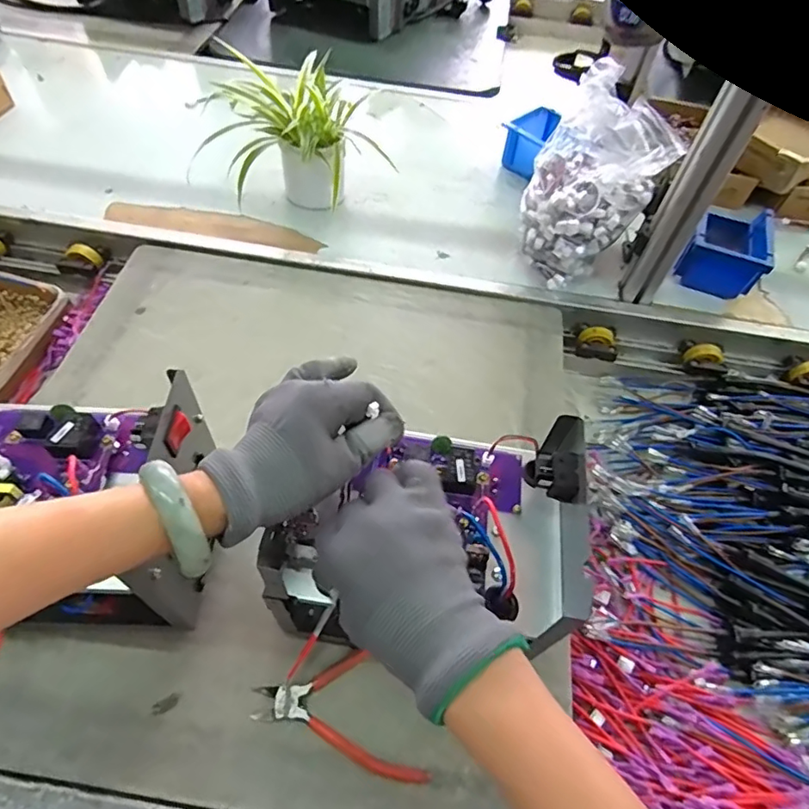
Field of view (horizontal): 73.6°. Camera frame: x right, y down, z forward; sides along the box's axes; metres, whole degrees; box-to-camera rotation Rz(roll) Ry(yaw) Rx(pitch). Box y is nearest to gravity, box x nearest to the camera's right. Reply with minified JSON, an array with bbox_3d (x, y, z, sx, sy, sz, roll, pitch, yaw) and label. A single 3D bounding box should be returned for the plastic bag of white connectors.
[{"bbox_3d":[0.243,-0.279,0.715,0.156,0.206,0.171,24,57,11],"label":"plastic bag of white connectors"}]

